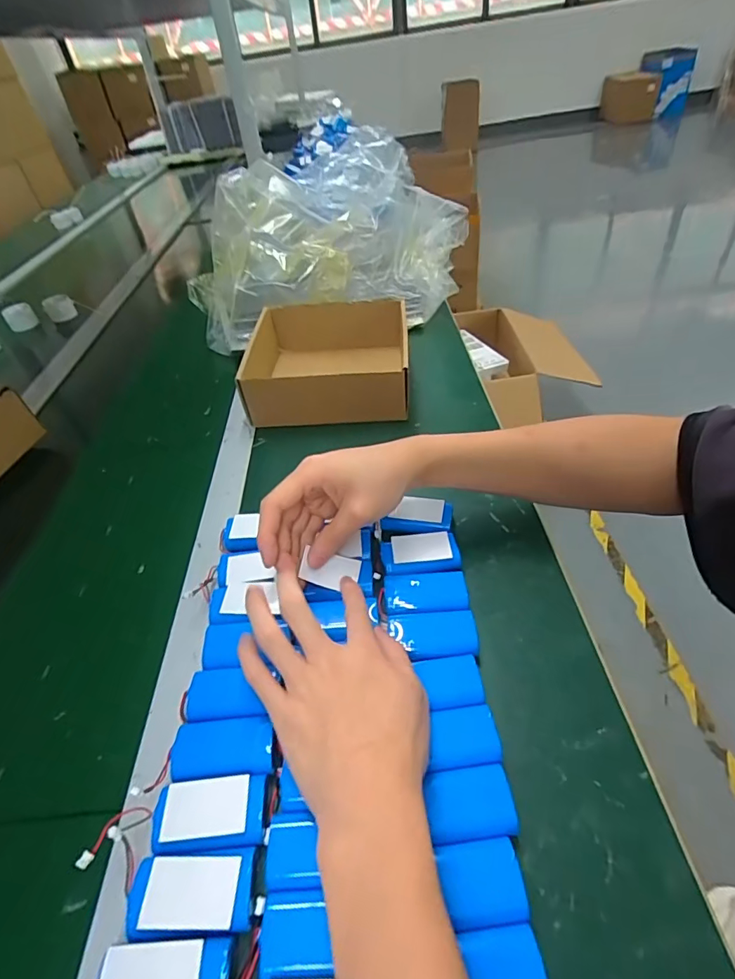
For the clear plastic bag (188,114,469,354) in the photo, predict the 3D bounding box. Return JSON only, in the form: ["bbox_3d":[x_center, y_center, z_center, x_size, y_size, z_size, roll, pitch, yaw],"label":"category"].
[{"bbox_3d":[-0.066,-0.390,0.772,0.445,0.227,0.237,-15,43,-6],"label":"clear plastic bag"}]

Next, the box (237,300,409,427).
[{"bbox_3d":[-0.049,-0.174,0.650,0.199,0.071,0.200,-3,43,6],"label":"box"}]

